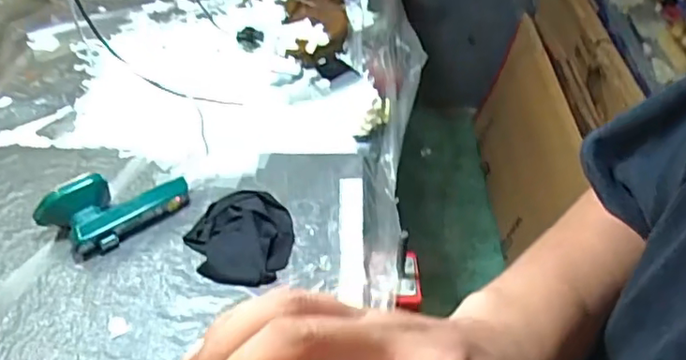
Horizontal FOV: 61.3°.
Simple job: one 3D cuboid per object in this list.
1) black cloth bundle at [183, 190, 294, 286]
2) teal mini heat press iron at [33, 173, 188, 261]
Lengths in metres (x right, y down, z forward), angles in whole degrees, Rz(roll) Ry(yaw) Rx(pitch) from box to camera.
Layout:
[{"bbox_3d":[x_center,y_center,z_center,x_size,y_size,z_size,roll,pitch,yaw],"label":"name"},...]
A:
[{"bbox_3d":[-0.135,0.069,0.765,0.134,0.033,0.140,0,44,0],"label":"black cloth bundle"},{"bbox_3d":[-0.303,0.030,0.775,0.178,0.078,0.077,-30,52,-28],"label":"teal mini heat press iron"}]

